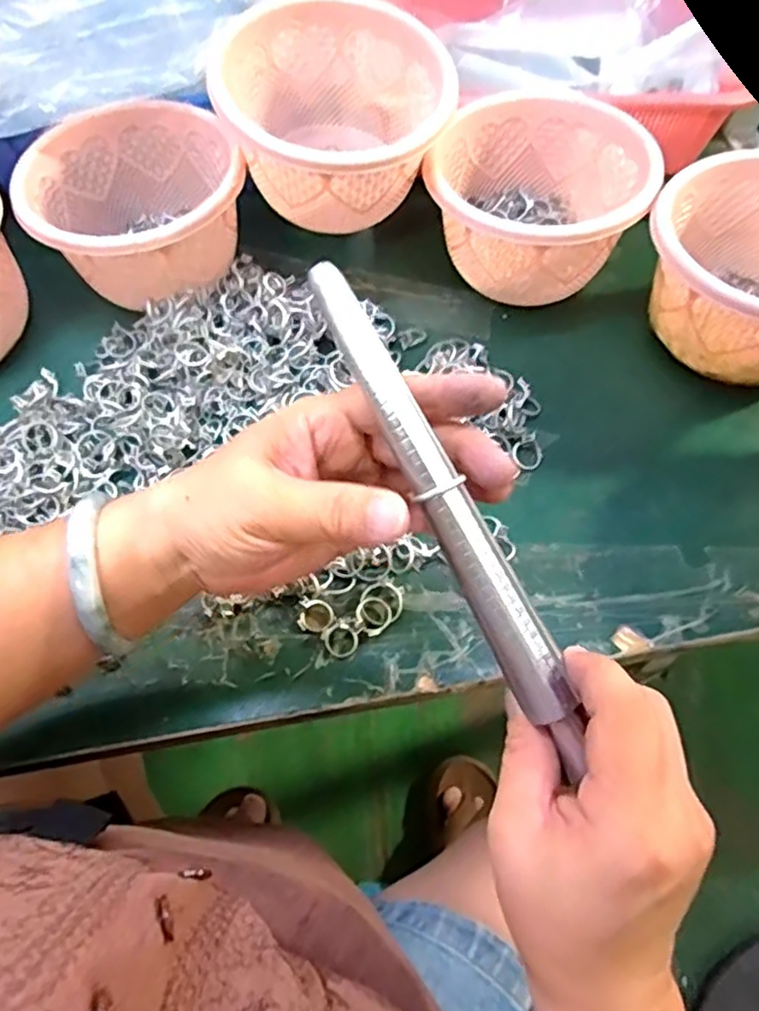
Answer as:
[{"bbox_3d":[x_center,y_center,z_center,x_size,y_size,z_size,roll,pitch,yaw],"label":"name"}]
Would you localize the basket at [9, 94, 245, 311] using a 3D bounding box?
[{"bbox_3d":[-0.165,-0.203,0.464,0.145,0.077,0.141,-32,64,-17],"label":"basket"}]

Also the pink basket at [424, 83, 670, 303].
[{"bbox_3d":[0.109,-0.207,0.462,0.139,0.086,0.134,0,60,0],"label":"pink basket"}]

